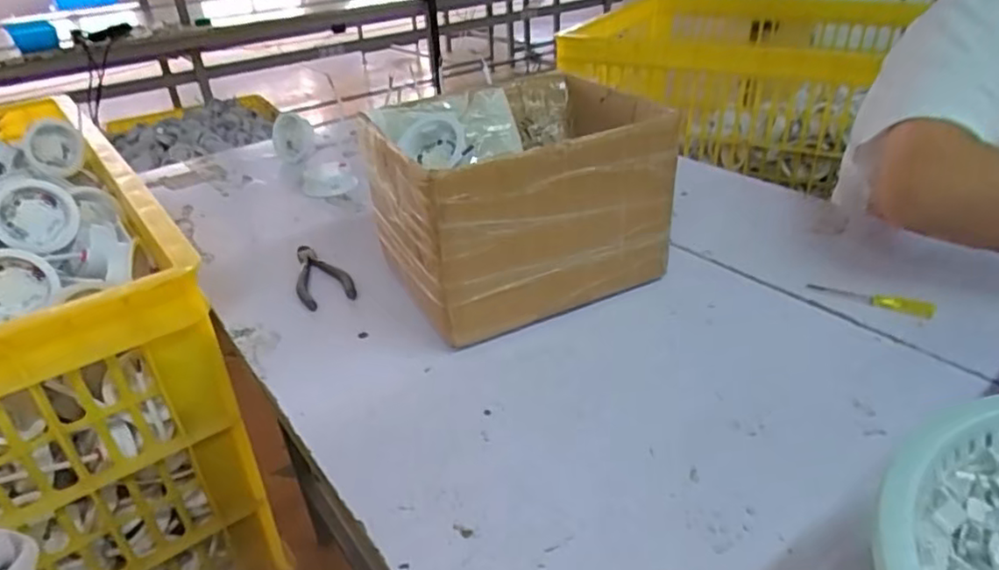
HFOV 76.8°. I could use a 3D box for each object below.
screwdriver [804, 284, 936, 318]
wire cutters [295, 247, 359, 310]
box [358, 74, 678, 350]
[{"bbox_3d":[0.312,0.011,0.534,0.093,0.010,0.015,18,39,33],"label":"screwdriver"},{"bbox_3d":[-0.180,-0.011,0.638,0.053,0.014,0.115,-15,33,-16],"label":"wire cutters"},{"bbox_3d":[0.015,-0.078,0.580,0.232,0.156,0.195,-19,34,-21],"label":"box"}]

